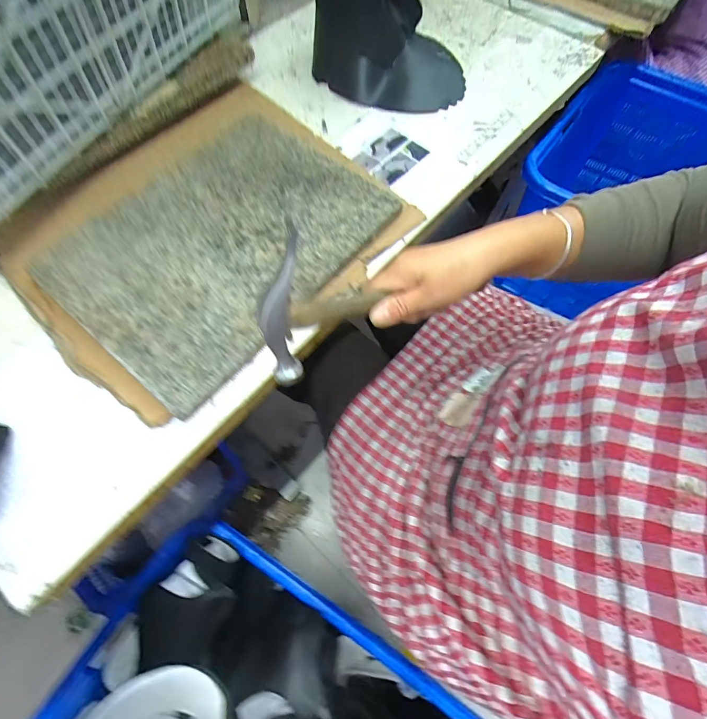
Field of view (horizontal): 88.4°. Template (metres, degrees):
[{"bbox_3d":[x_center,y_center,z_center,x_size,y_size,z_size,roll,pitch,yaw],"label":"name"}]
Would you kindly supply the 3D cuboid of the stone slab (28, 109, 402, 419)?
[{"bbox_3d":[-0.170,-0.169,0.483,0.306,0.024,0.399,36,73,13],"label":"stone slab"}]

